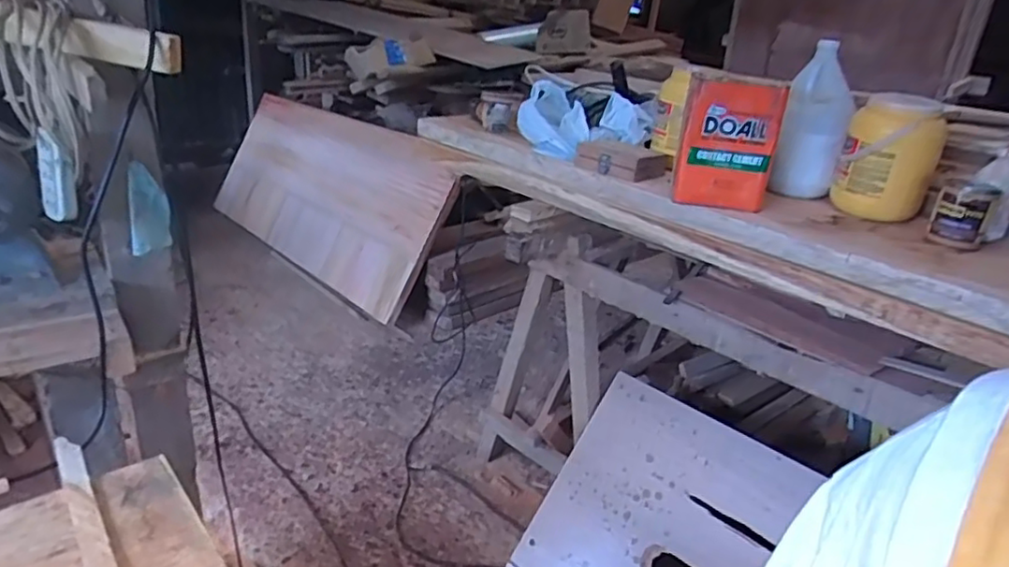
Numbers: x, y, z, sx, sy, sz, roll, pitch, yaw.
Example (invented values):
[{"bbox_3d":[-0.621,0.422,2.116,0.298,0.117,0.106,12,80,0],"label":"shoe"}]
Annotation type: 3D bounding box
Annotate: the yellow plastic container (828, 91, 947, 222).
[{"bbox_3d":[0.726,-0.243,1.207,0.158,0.221,0.179,20,26,30],"label":"yellow plastic container"}]

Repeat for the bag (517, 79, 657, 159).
[{"bbox_3d":[0.188,-0.401,1.572,0.283,0.133,0.286,-3,24,-20],"label":"bag"}]

